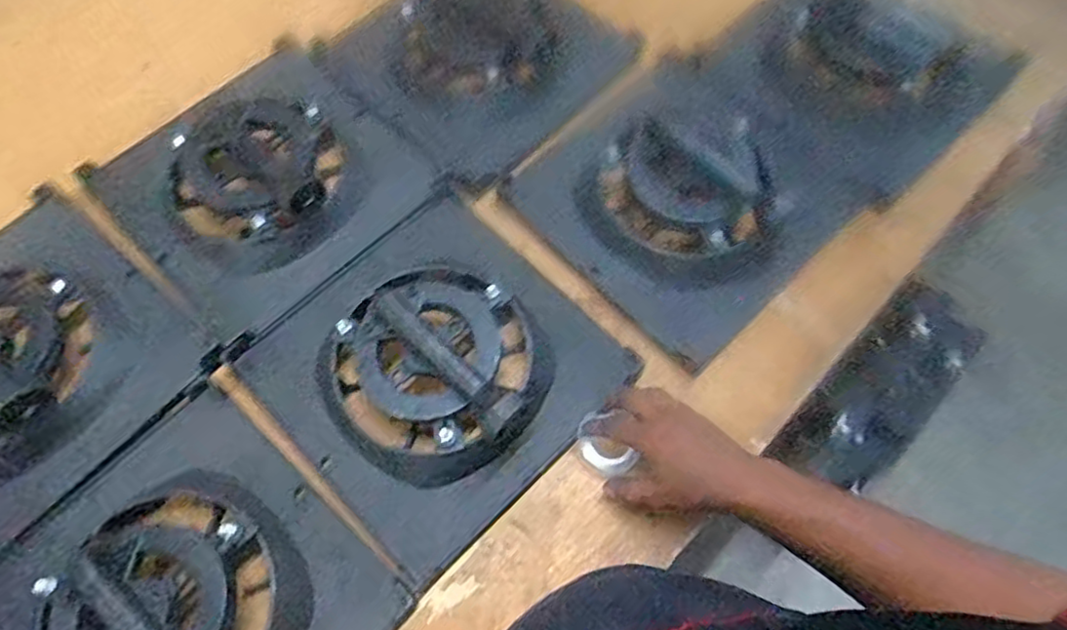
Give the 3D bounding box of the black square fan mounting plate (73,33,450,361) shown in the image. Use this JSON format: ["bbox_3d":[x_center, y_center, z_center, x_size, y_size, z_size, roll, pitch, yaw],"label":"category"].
[{"bbox_3d":[-0.298,-0.154,0.719,0.299,0.072,0.297,-41,73,-16],"label":"black square fan mounting plate"}]

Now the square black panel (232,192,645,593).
[{"bbox_3d":[-0.095,0.040,0.627,0.297,0.090,0.288,-41,73,-16],"label":"square black panel"}]

